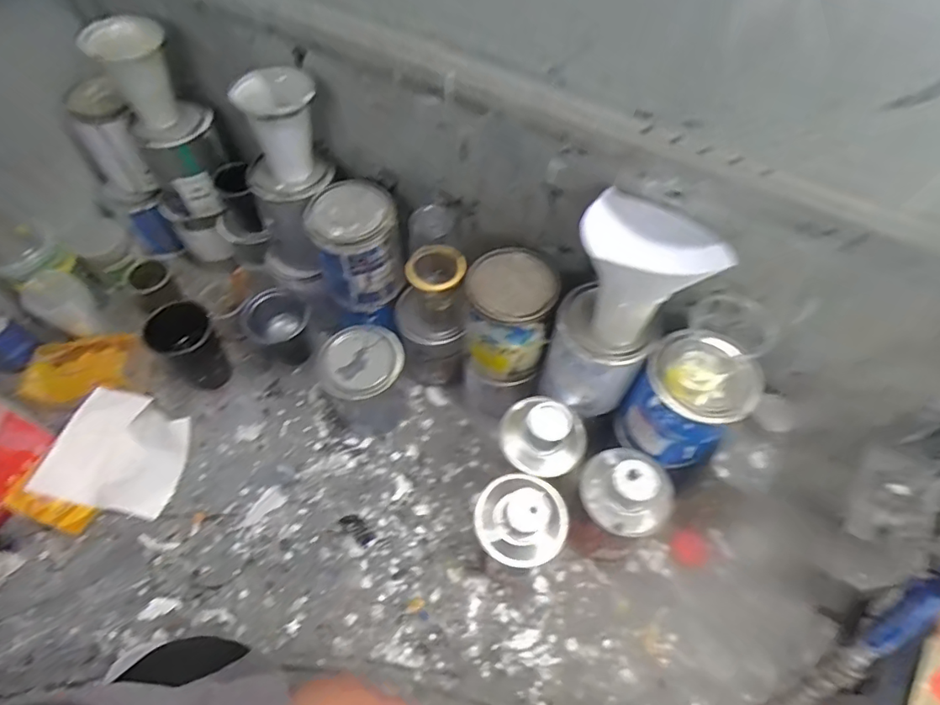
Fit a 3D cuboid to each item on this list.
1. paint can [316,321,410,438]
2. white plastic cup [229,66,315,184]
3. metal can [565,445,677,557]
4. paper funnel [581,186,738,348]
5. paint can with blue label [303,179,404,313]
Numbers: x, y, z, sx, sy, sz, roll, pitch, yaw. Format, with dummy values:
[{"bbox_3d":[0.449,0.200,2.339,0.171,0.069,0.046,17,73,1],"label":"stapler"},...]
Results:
[{"bbox_3d":[-0.145,0.042,0.750,0.111,0.140,0.105,-23,62,-13],"label":"paint can"},{"bbox_3d":[-0.226,-0.276,0.645,0.087,0.101,0.079,-23,62,-16],"label":"white plastic cup"},{"bbox_3d":[0.176,0.179,0.636,0.091,0.160,0.094,1,58,-2],"label":"metal can"},{"bbox_3d":[0.166,-0.081,0.530,0.125,0.114,0.093,12,59,5],"label":"paper funnel"},{"bbox_3d":[-0.146,-0.142,0.699,0.103,0.134,0.107,1,58,-2],"label":"paint can with blue label"}]

